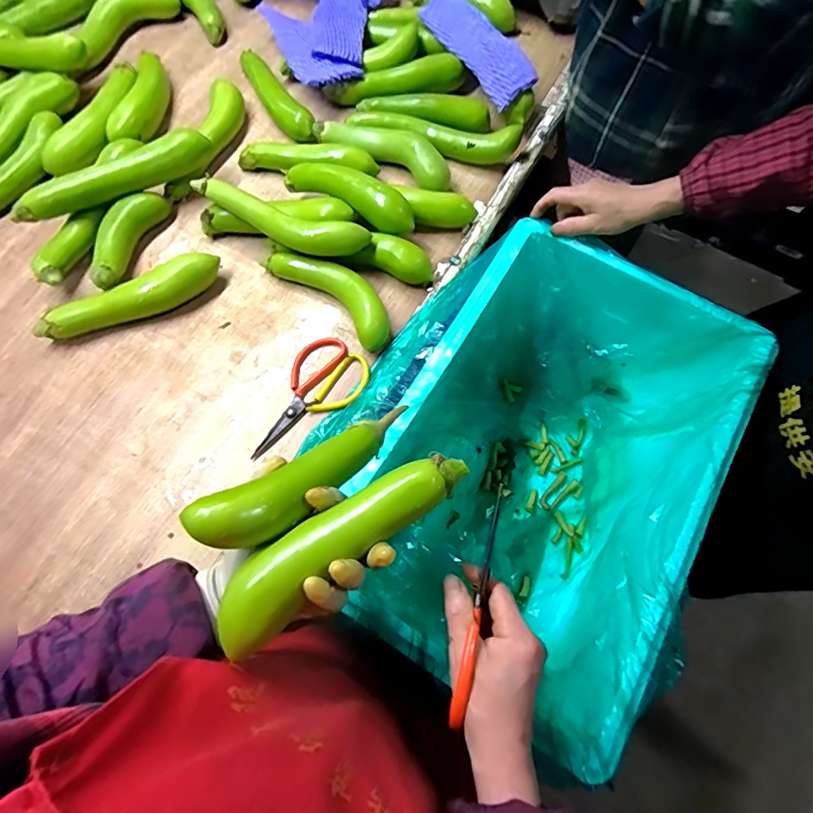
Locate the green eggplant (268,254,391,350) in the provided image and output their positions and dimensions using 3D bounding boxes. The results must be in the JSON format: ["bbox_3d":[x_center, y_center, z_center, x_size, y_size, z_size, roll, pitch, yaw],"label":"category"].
[{"bbox_3d":[-0.094,-0.150,0.601,0.200,0.038,0.068,40,75,13],"label":"green eggplant"}]

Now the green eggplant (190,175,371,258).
[{"bbox_3d":[-0.167,-0.239,0.591,0.237,0.039,0.044,18,71,6],"label":"green eggplant"}]

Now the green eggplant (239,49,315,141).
[{"bbox_3d":[-0.208,-0.488,0.719,0.045,0.034,0.219,-32,74,-11],"label":"green eggplant"}]

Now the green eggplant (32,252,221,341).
[{"bbox_3d":[-0.354,-0.138,0.593,0.234,0.052,0.043,-25,72,-9],"label":"green eggplant"}]

